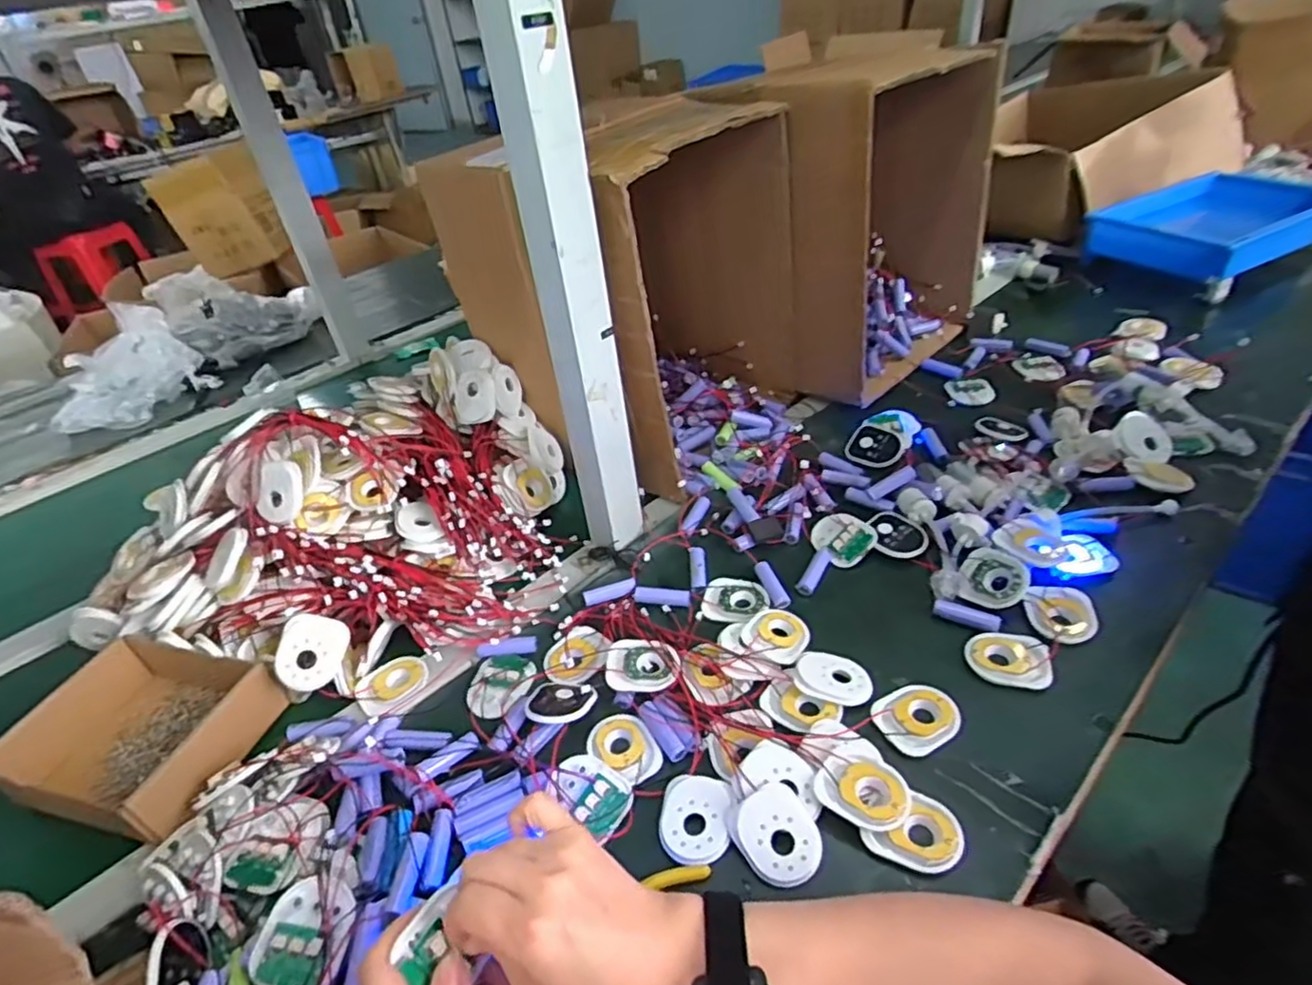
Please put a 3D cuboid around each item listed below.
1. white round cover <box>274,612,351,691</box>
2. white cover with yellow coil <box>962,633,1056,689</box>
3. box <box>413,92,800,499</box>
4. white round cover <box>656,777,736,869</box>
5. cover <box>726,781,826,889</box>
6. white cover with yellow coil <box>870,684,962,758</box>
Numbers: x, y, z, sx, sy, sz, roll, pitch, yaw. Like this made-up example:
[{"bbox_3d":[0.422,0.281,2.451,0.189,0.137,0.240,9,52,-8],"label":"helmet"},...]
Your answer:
[{"bbox_3d":[-0.279,0.128,0.553,0.049,0.007,0.060,14,71,-19],"label":"white round cover"},{"bbox_3d":[0.272,0.131,0.527,0.060,0.018,0.044,13,42,24],"label":"white cover with yellow coil"},{"bbox_3d":[-0.013,-0.214,0.743,0.305,0.333,0.257,-30,43,-27],"label":"box"},{"bbox_3d":[0.026,0.217,0.457,0.048,0.004,0.058,1,39,10],"label":"white round cover"},{"bbox_3d":[0.078,0.220,0.439,0.049,0.010,0.060,-23,41,-19],"label":"cover"},{"bbox_3d":[0.191,0.162,0.496,0.054,0.009,0.050,-22,40,-18],"label":"white cover with yellow coil"}]

